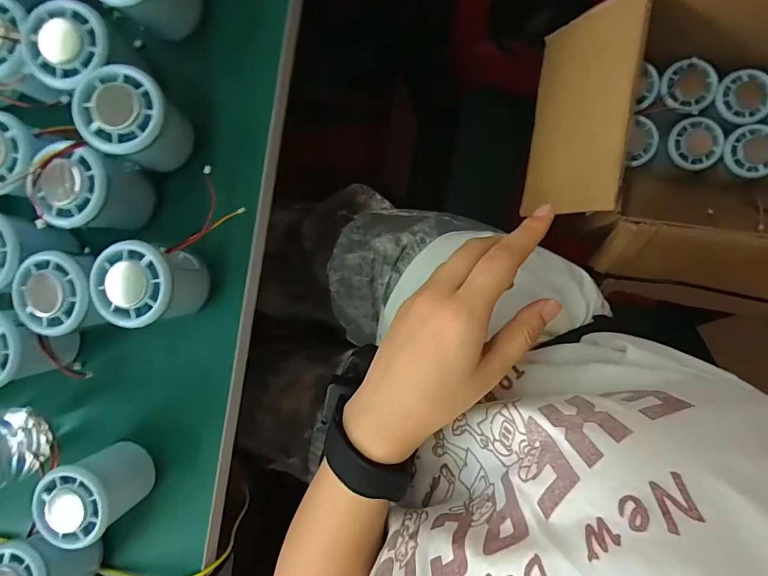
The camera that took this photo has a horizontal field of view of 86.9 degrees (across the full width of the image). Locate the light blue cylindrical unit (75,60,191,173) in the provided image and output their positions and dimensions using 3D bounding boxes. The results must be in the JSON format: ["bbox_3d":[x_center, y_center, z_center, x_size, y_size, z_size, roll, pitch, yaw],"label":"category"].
[{"bbox_3d":[-0.170,-0.117,0.288,0.053,0.062,0.054,0,91,9],"label":"light blue cylindrical unit"}]

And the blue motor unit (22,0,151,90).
[{"bbox_3d":[-0.206,-0.162,0.291,0.053,0.059,0.055,0,91,9],"label":"blue motor unit"}]

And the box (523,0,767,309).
[{"bbox_3d":[0.388,-0.130,0.413,0.446,0.170,0.261,4,92,9],"label":"box"}]

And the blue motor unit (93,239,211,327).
[{"bbox_3d":[-0.165,-0.003,0.291,0.055,0.055,0.057,5,92,9],"label":"blue motor unit"}]

